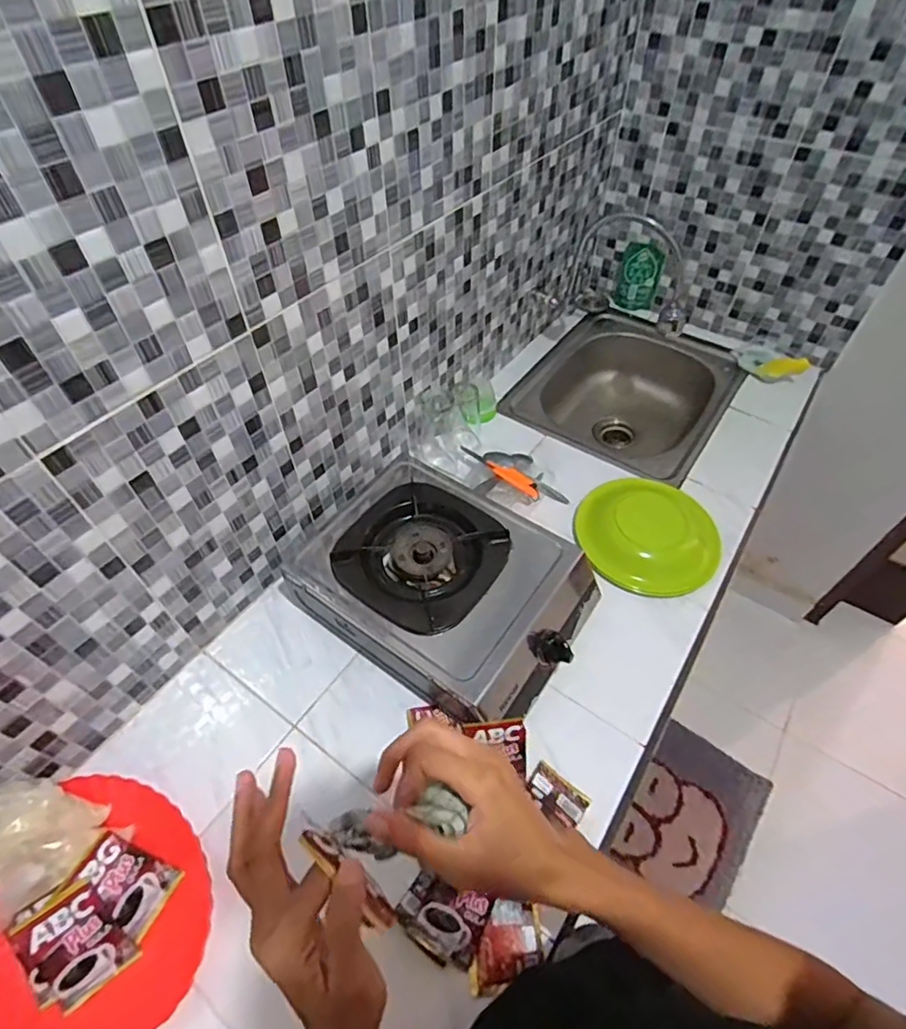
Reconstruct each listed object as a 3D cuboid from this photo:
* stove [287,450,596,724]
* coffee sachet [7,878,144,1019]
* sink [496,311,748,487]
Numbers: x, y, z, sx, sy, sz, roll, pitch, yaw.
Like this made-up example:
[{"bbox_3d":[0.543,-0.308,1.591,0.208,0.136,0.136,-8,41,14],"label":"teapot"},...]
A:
[{"bbox_3d":[-0.037,0.087,0.803,0.440,0.133,0.280,32,58,23],"label":"stove"},{"bbox_3d":[-0.386,0.443,0.555,0.079,0.020,0.104,-29,94,-23],"label":"coffee sachet"},{"bbox_3d":[0.382,-0.231,1.250,0.406,0.195,0.466,29,57,22],"label":"sink"}]

